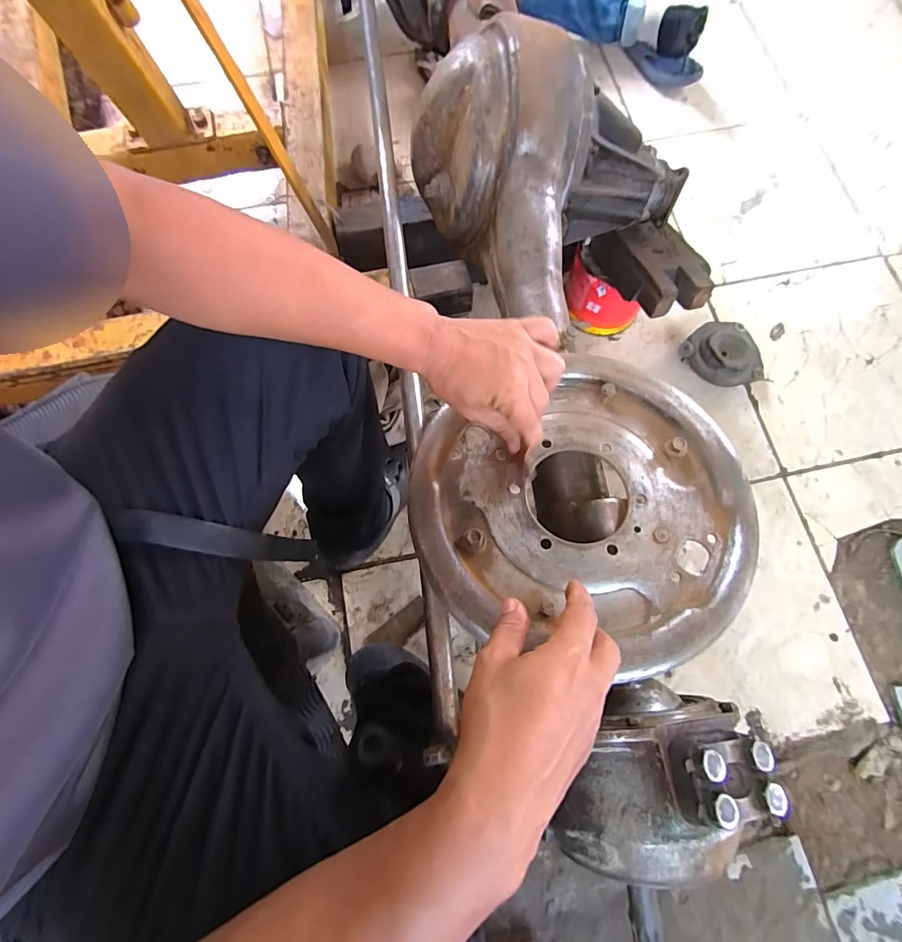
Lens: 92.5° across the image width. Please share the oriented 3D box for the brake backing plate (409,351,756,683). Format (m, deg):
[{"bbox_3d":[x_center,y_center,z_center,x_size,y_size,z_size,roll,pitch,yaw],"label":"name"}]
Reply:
[{"bbox_3d":[0.116,0.028,0.393,0.291,0.057,0.273,-23,76,-5],"label":"brake backing plate"}]

